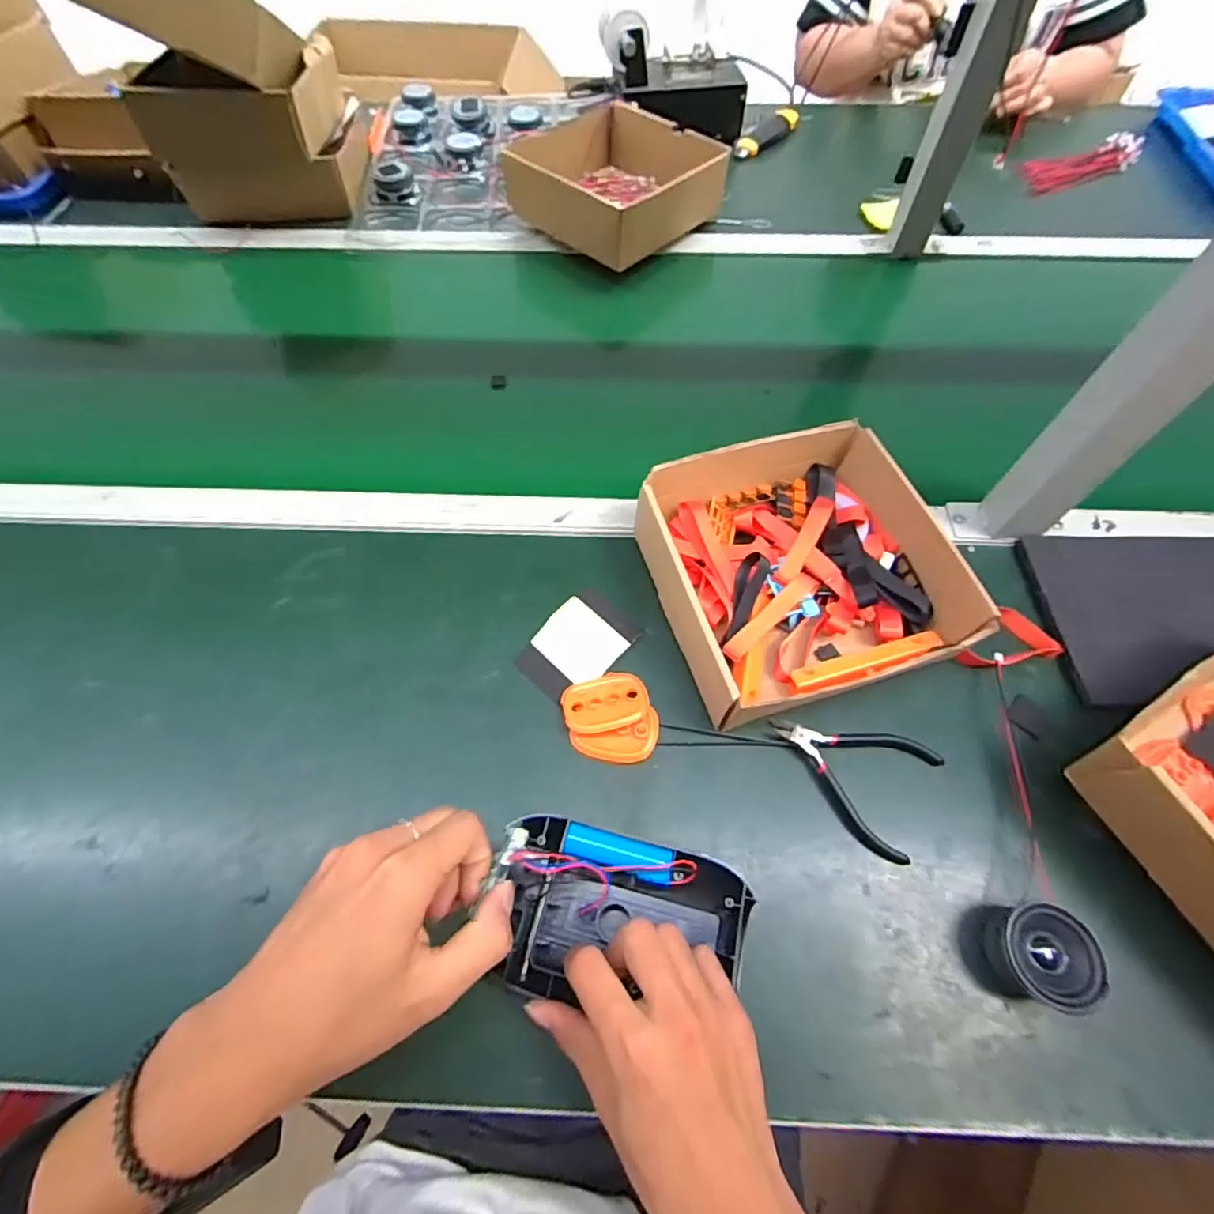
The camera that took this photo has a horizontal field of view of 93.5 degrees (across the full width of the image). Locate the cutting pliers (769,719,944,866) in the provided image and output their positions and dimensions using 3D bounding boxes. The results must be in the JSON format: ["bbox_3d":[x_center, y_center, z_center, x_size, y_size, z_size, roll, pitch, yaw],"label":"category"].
[{"bbox_3d":[0.175,0.125,0.394,0.117,0.009,0.083,8,64,7],"label":"cutting pliers"}]

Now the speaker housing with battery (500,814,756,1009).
[{"bbox_3d":[0.009,0.189,0.348,0.150,0.038,0.091,8,64,7],"label":"speaker housing with battery"}]

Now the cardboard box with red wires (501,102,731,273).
[{"bbox_3d":[0.010,-0.539,0.719,0.208,0.073,0.206,40,71,20],"label":"cardboard box with red wires"}]

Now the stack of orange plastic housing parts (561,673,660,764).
[{"bbox_3d":[0.003,0.083,0.425,0.063,0.010,0.068,-17,64,-6],"label":"stack of orange plastic housing parts"}]

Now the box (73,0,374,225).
[{"bbox_3d":[-0.453,-0.650,0.700,0.210,0.258,0.199,-2,61,-1],"label":"box"}]

